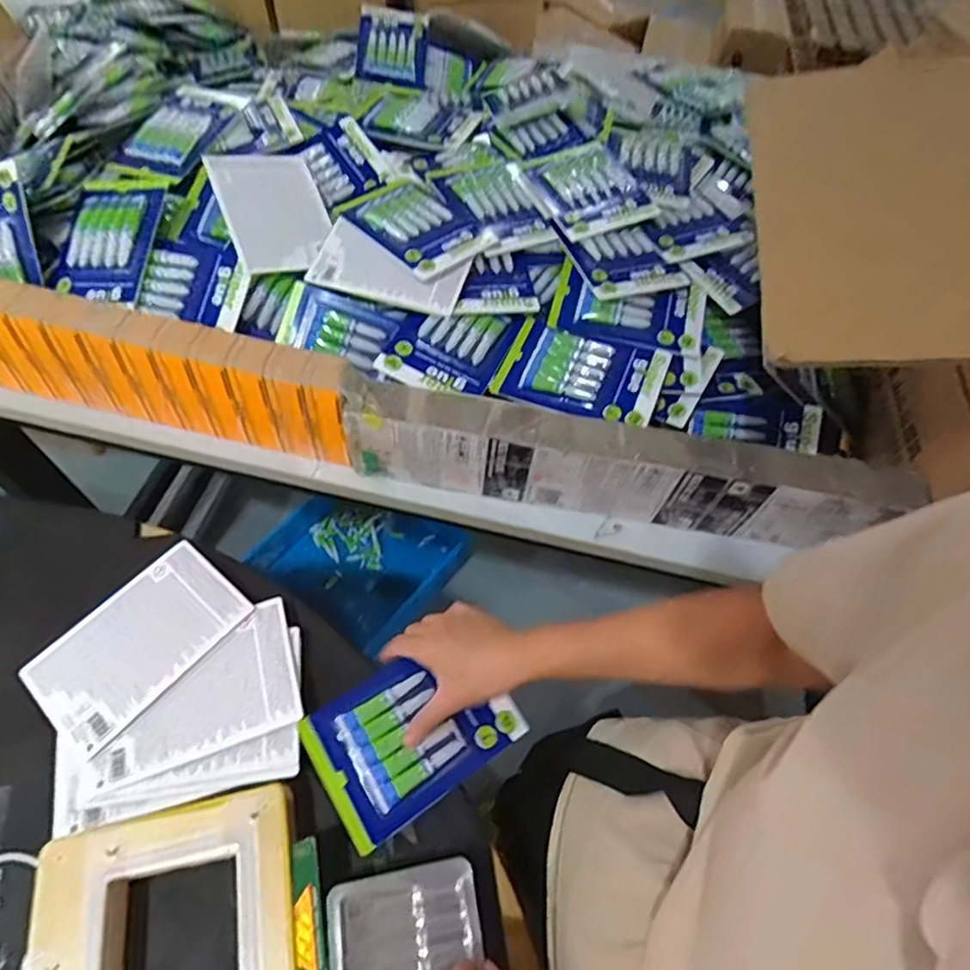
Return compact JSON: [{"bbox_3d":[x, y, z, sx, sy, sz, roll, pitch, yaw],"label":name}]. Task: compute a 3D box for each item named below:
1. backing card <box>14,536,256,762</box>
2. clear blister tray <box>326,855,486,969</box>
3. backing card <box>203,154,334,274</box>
[{"bbox_3d":[-0.311,0.138,0.522,0.114,0.004,0.169,34,63,21],"label":"backing card"},{"bbox_3d":[-0.053,0.328,0.405,0.102,0.012,0.102,-8,59,-10],"label":"clear blister tray"},{"bbox_3d":[-0.239,-0.315,0.670,0.114,0.009,0.167,-17,75,-28],"label":"backing card"}]

